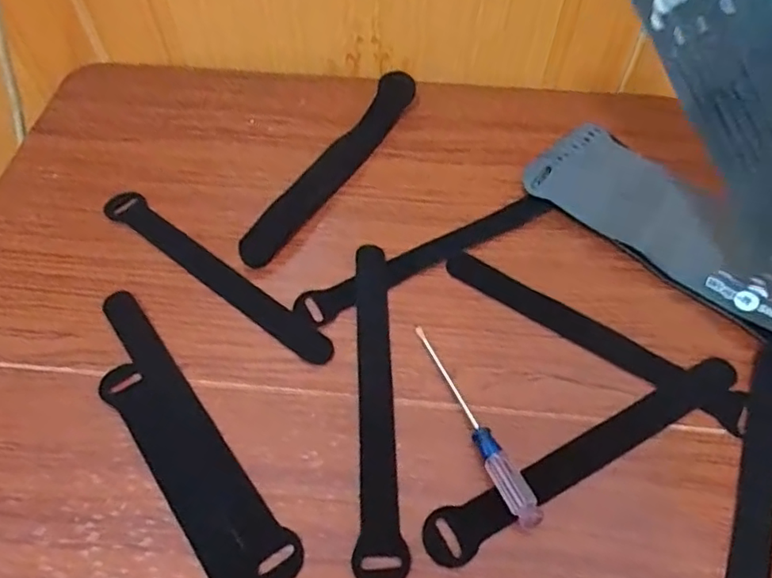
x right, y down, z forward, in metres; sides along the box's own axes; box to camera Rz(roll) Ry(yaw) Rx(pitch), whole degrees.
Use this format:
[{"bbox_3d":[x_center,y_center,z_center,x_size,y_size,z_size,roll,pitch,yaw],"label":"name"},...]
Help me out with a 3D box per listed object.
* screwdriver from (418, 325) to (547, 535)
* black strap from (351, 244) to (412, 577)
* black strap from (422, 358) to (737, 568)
[{"bbox_3d":[0.045,0.070,0.314,0.014,0.010,0.122,-23,60,-15],"label":"screwdriver"},{"bbox_3d":[-0.004,0.057,0.328,0.025,0.004,0.198,0,57,-1],"label":"black strap"},{"bbox_3d":[0.108,0.086,0.311,0.198,0.006,0.024,-26,60,-16],"label":"black strap"}]

